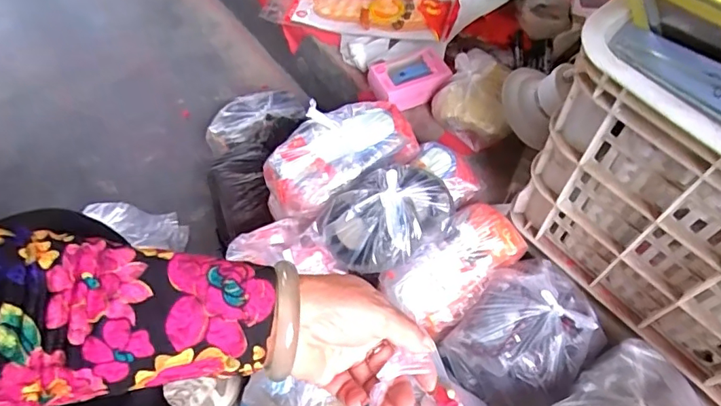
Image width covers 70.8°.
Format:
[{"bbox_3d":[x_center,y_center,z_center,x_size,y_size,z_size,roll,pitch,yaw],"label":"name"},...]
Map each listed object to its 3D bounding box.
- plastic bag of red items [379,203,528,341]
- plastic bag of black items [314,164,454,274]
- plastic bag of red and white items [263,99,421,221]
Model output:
[{"bbox_3d":[0.114,0.075,0.602,0.170,0.047,0.092,-33,64,-20],"label":"plastic bag of red items"},{"bbox_3d":[0.029,0.014,0.600,0.150,0.062,0.110,-28,62,-18],"label":"plastic bag of black items"},{"bbox_3d":[-0.028,-0.050,0.662,0.199,0.098,0.105,-27,62,-17],"label":"plastic bag of red and white items"}]

